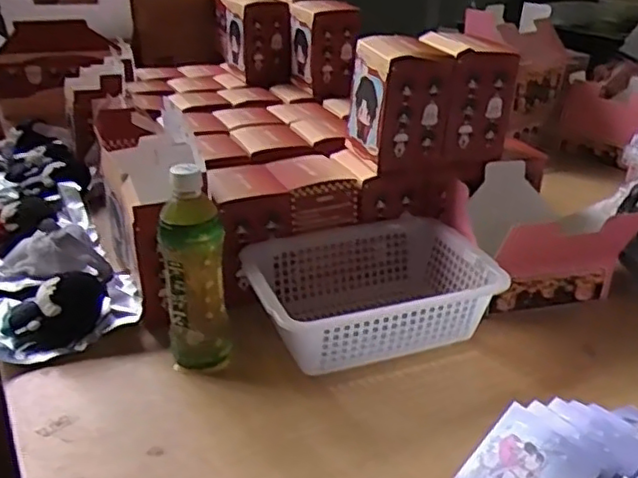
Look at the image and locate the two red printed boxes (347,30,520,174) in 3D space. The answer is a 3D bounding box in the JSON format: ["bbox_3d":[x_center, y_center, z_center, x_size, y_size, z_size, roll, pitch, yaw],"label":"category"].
[{"bbox_3d":[0.141,-0.172,0.841,0.192,0.152,0.079,-8,27,-18],"label":"two red printed boxes"}]

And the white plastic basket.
[{"bbox_3d":[0.053,0.066,0.774,0.263,0.094,0.191,-10,28,-21],"label":"white plastic basket"}]

